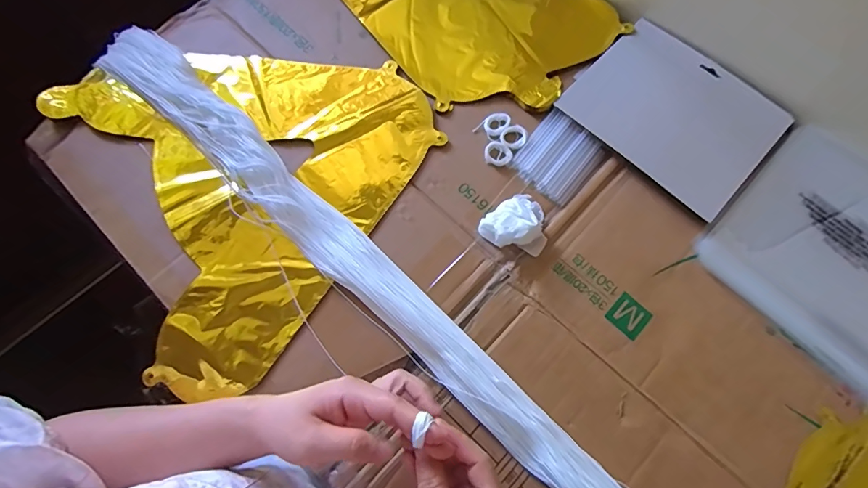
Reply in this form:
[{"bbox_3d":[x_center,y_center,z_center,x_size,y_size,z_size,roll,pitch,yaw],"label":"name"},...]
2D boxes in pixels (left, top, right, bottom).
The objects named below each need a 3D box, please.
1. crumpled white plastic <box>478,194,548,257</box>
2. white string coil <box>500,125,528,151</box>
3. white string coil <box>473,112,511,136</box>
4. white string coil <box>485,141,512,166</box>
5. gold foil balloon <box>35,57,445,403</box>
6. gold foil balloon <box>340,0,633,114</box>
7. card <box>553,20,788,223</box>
[{"bbox_3d":[0.083,-0.023,0.433,0.062,0.029,0.062,0,73,0],"label":"crumpled white plastic"},{"bbox_3d":[0.084,-0.112,0.473,0.025,0.004,0.029,40,77,12],"label":"white string coil"},{"bbox_3d":[0.063,-0.125,0.479,0.038,0.005,0.023,-37,76,-10],"label":"white string coil"},{"bbox_3d":[0.065,-0.092,0.468,0.026,0.006,0.027,0,73,0],"label":"white string coil"},{"bbox_3d":[-0.164,-0.071,0.458,0.339,0.014,0.361,-23,74,-7],"label":"gold foil balloon"},{"bbox_3d":[0.006,-0.306,0.543,0.223,0.018,0.397,-44,77,-12],"label":"gold foil balloon"},{"bbox_3d":[0.254,-0.142,0.477,0.191,0.011,0.161,42,76,14],"label":"card"}]

